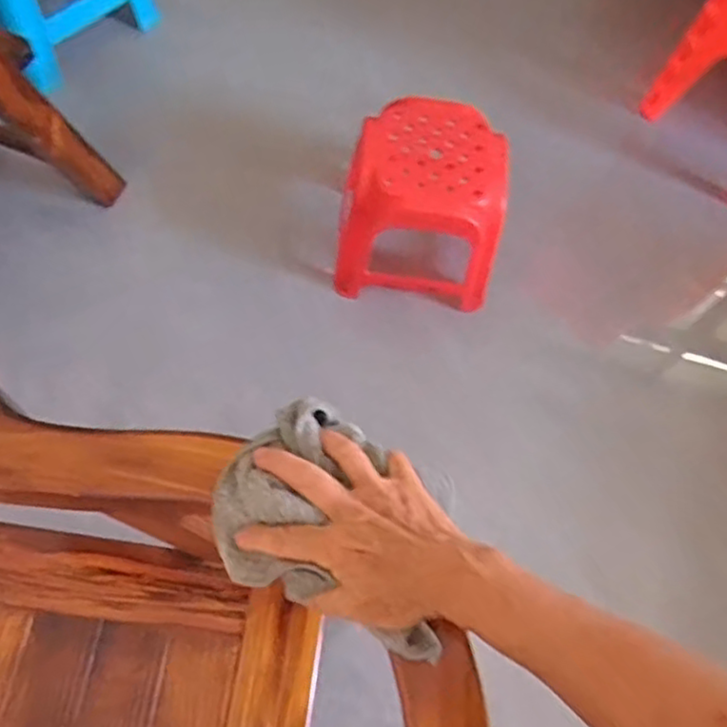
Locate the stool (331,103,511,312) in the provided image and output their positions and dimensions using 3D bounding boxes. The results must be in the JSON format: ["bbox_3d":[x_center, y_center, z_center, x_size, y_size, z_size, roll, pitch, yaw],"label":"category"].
[{"bbox_3d":[0.097,-0.275,1.254,0.278,0.254,0.254,6,65,-2],"label":"stool"}]

